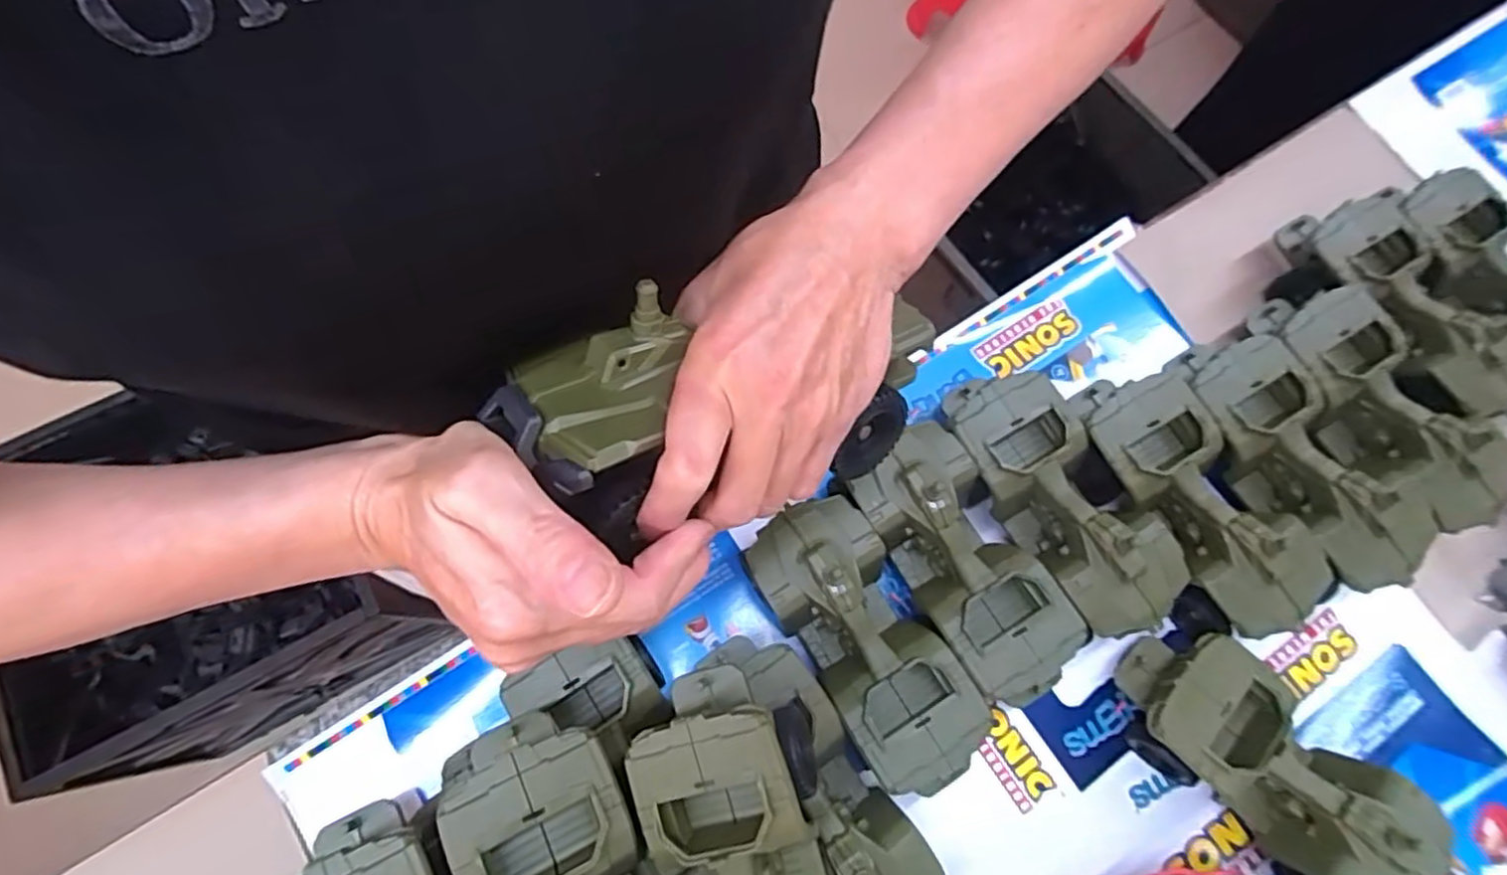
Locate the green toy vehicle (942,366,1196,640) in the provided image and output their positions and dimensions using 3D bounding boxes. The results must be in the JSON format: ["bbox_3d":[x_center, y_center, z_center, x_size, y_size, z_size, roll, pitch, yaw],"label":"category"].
[{"bbox_3d":[0.201,0.043,0.471,0.079,0.079,0.185,-30,76,-10],"label":"green toy vehicle"}]

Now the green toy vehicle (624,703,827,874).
[{"bbox_3d":[0.002,0.220,0.344,0.086,0.079,0.167,-17,74,-7],"label":"green toy vehicle"}]

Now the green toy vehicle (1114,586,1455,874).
[{"bbox_3d":[0.312,0.199,0.427,0.087,0.079,0.184,-41,78,-13],"label":"green toy vehicle"}]

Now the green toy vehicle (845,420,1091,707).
[{"bbox_3d":[0.134,0.086,0.457,0.079,0.081,0.176,-29,76,-10],"label":"green toy vehicle"}]

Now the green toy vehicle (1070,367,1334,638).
[{"bbox_3d":[0.293,0.040,0.474,0.082,0.082,0.183,-29,76,-10],"label":"green toy vehicle"}]

